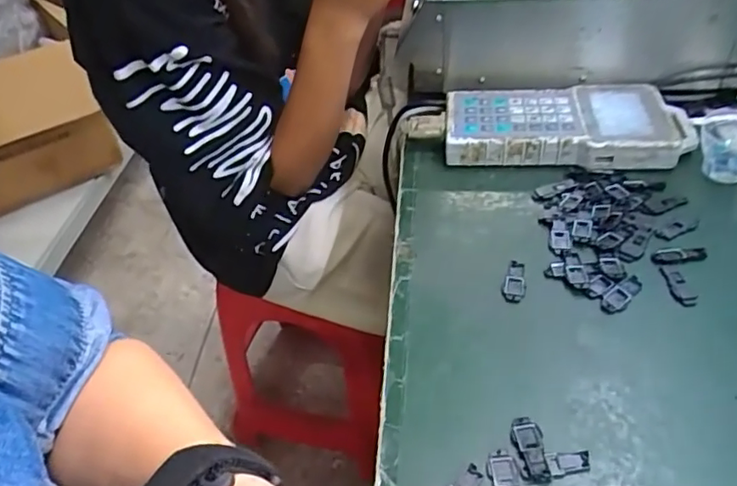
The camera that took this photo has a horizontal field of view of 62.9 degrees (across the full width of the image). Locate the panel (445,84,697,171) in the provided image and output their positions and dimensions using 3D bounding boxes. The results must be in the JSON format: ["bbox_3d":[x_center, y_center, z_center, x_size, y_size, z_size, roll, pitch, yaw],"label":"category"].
[{"bbox_3d":[0.188,-0.113,0.575,0.221,0.035,0.106,4,45,10],"label":"panel"}]

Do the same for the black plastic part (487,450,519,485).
[{"bbox_3d":[0.078,0.136,0.339,0.016,0.004,0.039,-10,44,-4],"label":"black plastic part"}]

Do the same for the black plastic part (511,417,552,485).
[{"bbox_3d":[0.094,0.120,0.351,0.017,0.004,0.041,-3,44,3],"label":"black plastic part"}]

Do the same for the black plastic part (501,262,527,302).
[{"bbox_3d":[0.111,0.030,0.454,0.017,0.007,0.037,14,47,20],"label":"black plastic part"}]

